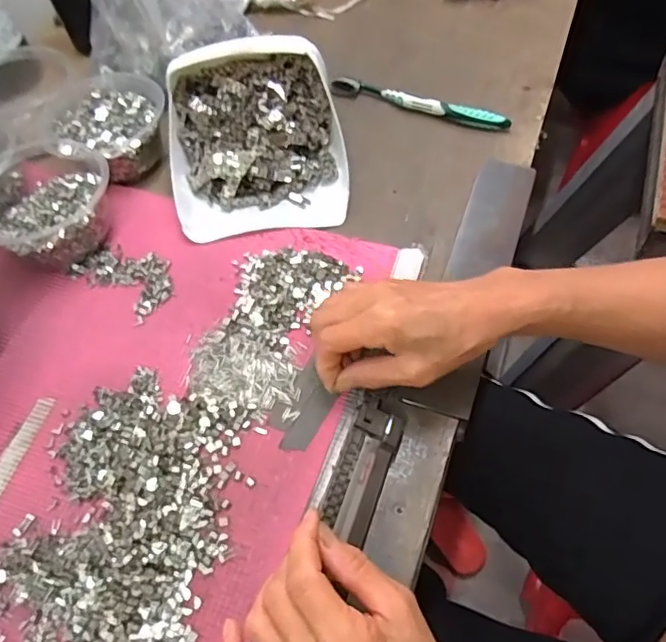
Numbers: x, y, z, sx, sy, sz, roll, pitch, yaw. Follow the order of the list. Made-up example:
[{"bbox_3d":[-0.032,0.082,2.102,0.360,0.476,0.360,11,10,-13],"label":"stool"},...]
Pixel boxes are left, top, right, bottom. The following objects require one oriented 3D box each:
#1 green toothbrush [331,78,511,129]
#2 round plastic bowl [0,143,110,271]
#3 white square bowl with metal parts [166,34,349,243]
[{"bbox_3d":[0.084,-0.219,0.562,0.181,0.018,0.015,22,64,18],"label":"green toothbrush"},{"bbox_3d":[-0.251,-0.102,0.493,0.122,0.058,0.116,-3,59,5],"label":"round plastic bowl"},{"bbox_3d":[-0.070,-0.168,0.505,0.152,0.080,0.156,-11,58,0],"label":"white square bowl with metal parts"}]

